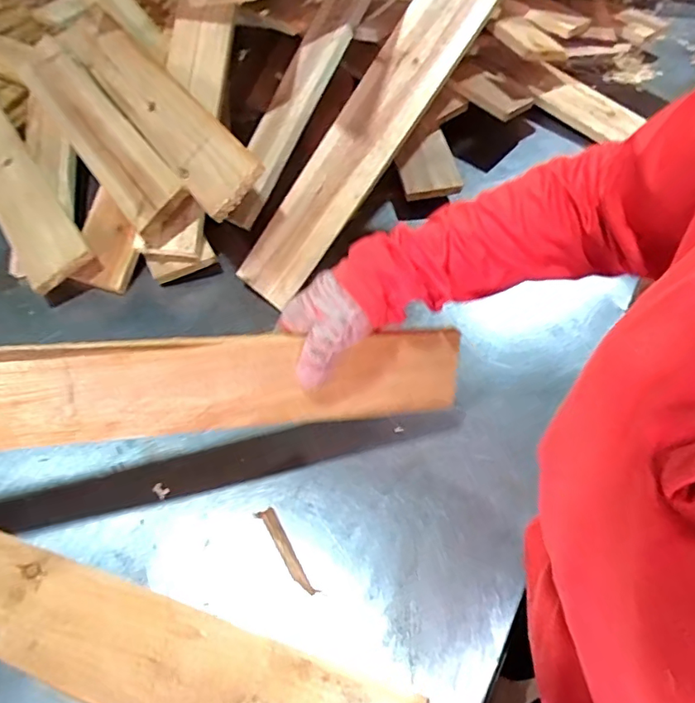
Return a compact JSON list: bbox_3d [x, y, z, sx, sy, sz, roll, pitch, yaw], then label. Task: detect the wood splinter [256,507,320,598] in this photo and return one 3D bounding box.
[{"bbox_3d":[-0.056,0.184,0.474,0.016,0.005,0.088,-31,61,-17],"label":"wood splinter"}]

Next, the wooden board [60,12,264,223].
[{"bbox_3d":[-0.274,-0.351,0.685,0.081,0.031,0.561,-46,59,8],"label":"wooden board"}]

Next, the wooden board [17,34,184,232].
[{"bbox_3d":[-0.365,-0.327,0.717,0.083,0.020,0.513,-44,59,2],"label":"wooden board"}]

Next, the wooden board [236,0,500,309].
[{"bbox_3d":[0.030,-0.257,0.568,0.077,0.014,0.470,39,105,6],"label":"wooden board"}]

